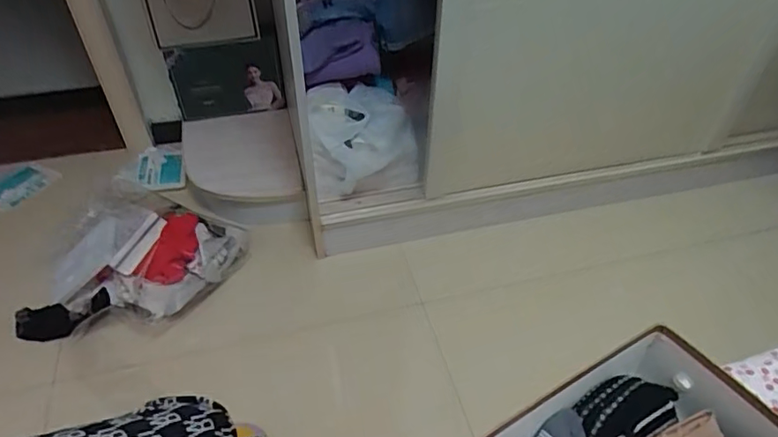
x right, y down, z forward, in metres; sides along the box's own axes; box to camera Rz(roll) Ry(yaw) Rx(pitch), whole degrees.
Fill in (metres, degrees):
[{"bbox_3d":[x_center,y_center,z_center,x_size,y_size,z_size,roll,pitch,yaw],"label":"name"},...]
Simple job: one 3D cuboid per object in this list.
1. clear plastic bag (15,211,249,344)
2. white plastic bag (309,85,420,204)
[{"bbox_3d":[-0.584,0.103,1.249,0.464,0.143,0.306,-2,45,-2],"label":"clear plastic bag"},{"bbox_3d":[-0.066,-0.201,1.308,0.256,0.205,0.202,-10,46,-10],"label":"white plastic bag"}]

